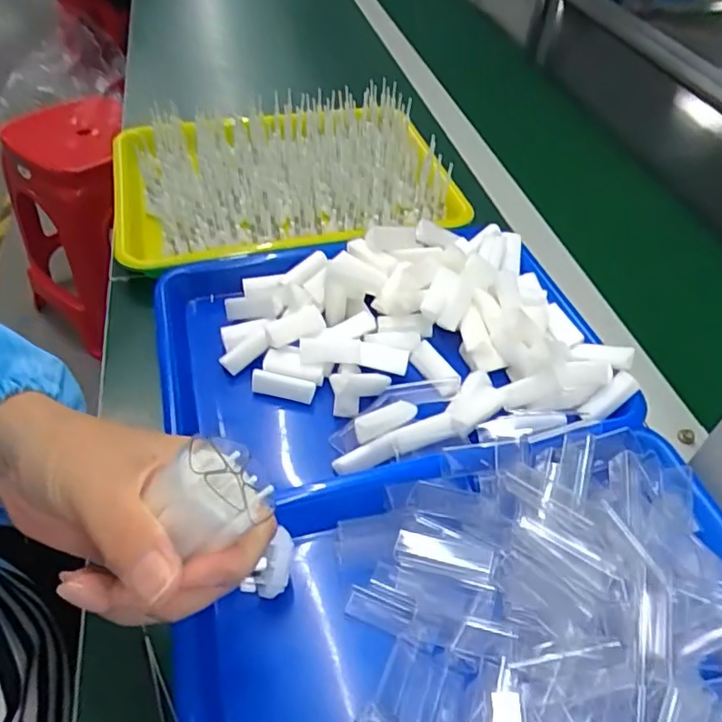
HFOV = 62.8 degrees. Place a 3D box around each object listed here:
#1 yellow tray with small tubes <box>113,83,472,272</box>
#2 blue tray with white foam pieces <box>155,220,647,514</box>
[{"bbox_3d":[-0.083,-0.191,0.599,0.327,0.056,0.233,-11,49,-13],"label":"yellow tray with small tubes"},{"bbox_3d":[0.012,-0.016,0.455,0.330,0.049,0.231,-9,49,-12],"label":"blue tray with white foam pieces"}]

